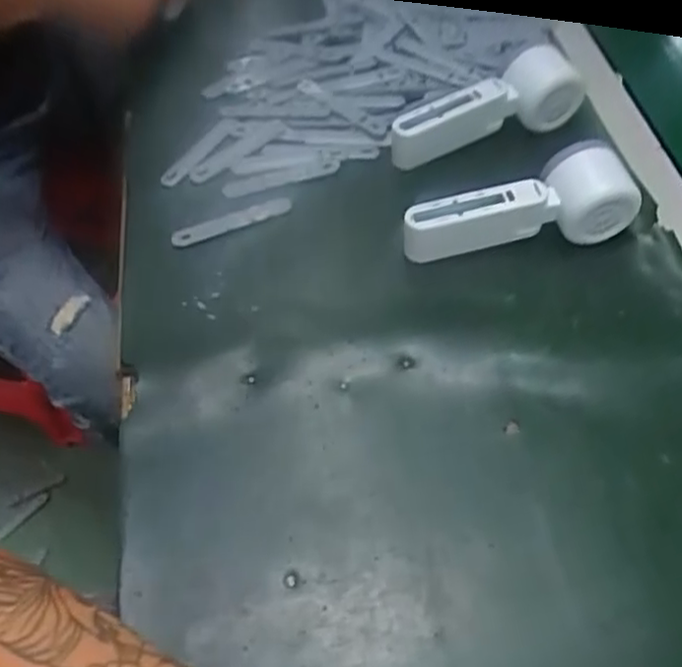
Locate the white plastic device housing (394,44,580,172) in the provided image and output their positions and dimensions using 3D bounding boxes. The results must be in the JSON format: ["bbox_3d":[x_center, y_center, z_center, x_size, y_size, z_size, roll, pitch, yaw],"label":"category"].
[{"bbox_3d":[0.116,-0.191,0.589,0.168,0.058,0.042,-20,57,1],"label":"white plastic device housing"}]

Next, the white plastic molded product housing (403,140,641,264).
[{"bbox_3d":[0.128,-0.085,0.505,0.162,0.050,0.056,-19,58,-13],"label":"white plastic molded product housing"}]

